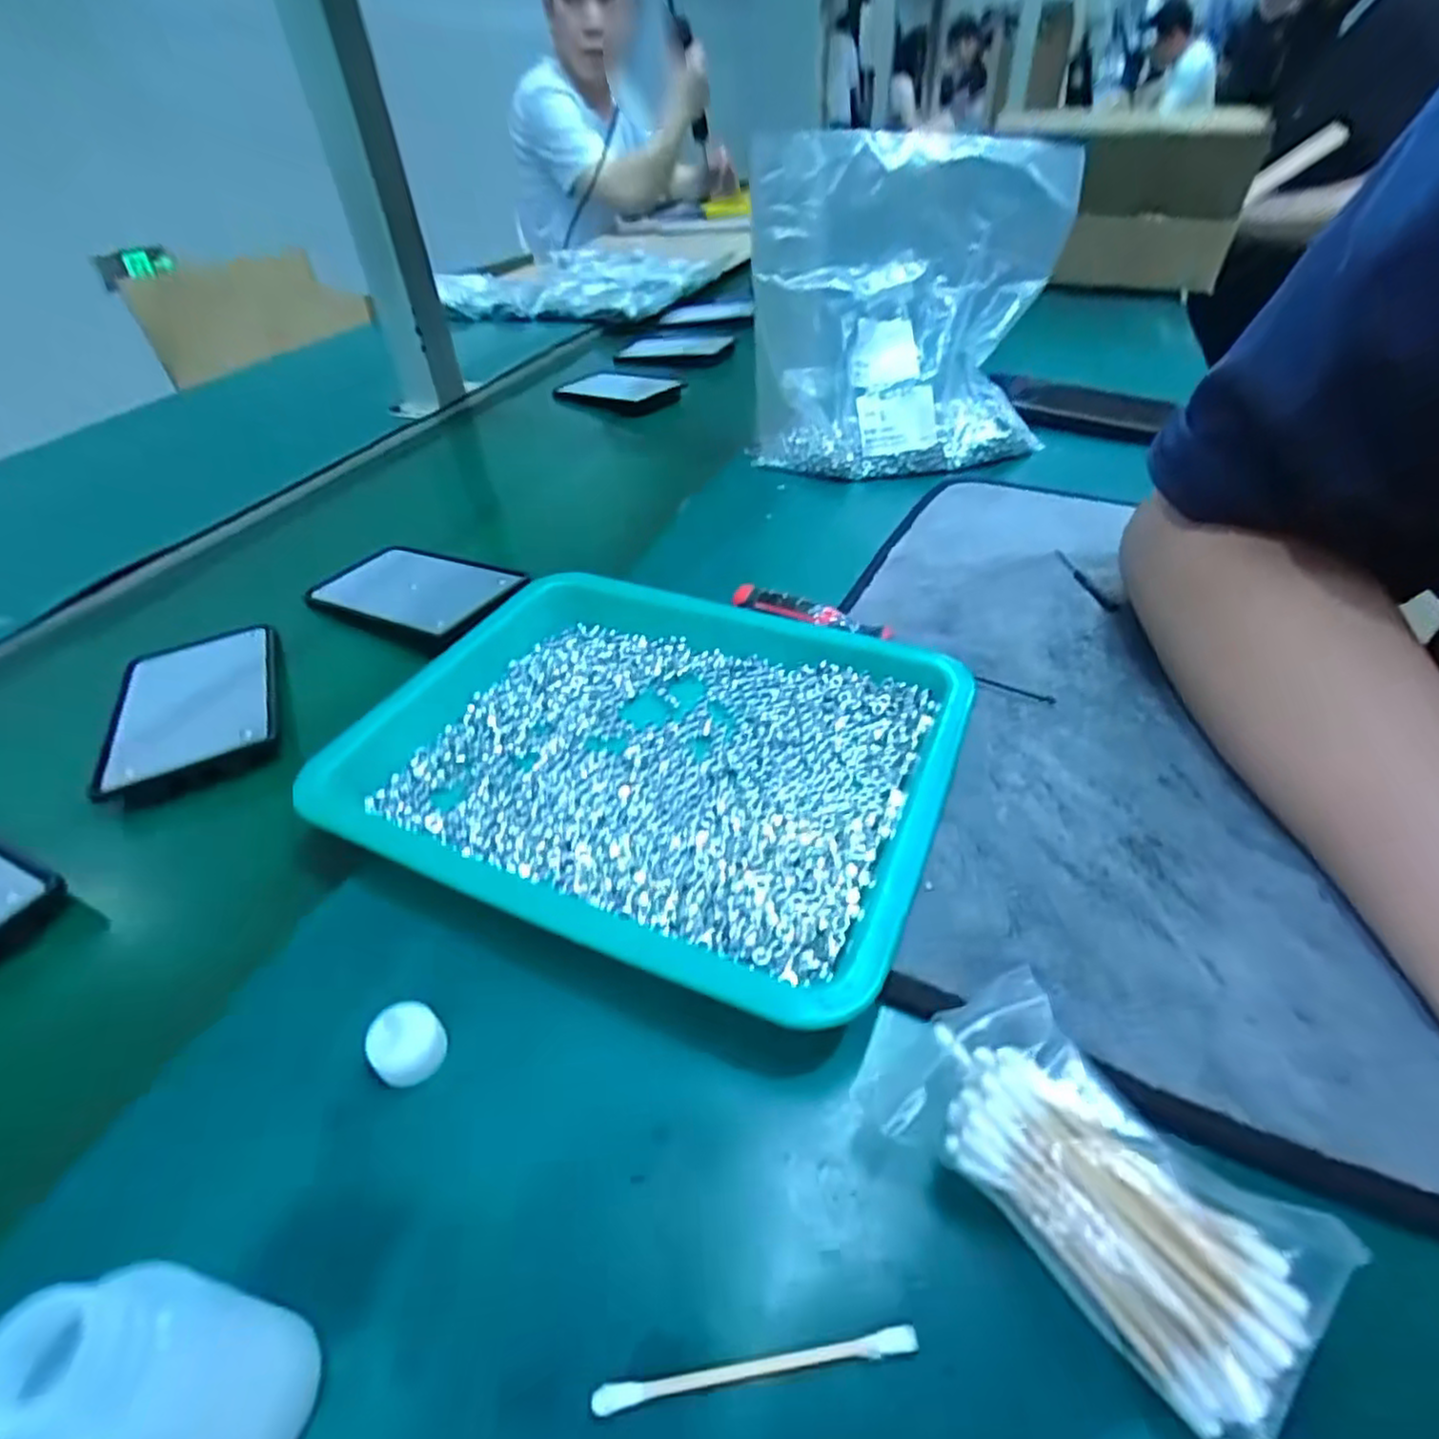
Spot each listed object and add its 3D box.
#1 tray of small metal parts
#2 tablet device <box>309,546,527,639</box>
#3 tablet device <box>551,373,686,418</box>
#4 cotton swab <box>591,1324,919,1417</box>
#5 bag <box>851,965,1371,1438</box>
[{"bbox_3d":[-0.025,0.012,0.280,0.216,0.035,0.177,11,41,21],"label":"tray of small metal parts"},{"bbox_3d":[-0.179,-0.079,0.413,0.123,0.006,0.067,20,47,23],"label":"tablet device"},{"bbox_3d":[-0.101,-0.318,0.690,0.135,0.015,0.080,25,49,32],"label":"tablet device"},{"bbox_3d":[0.008,0.141,0.155,0.071,0.004,0.004,-7,42,-5],"label":"cotton swab"},{"bbox_3d":[0.087,0.103,0.170,0.056,0.026,0.097,-34,51,-30],"label":"bag"}]

